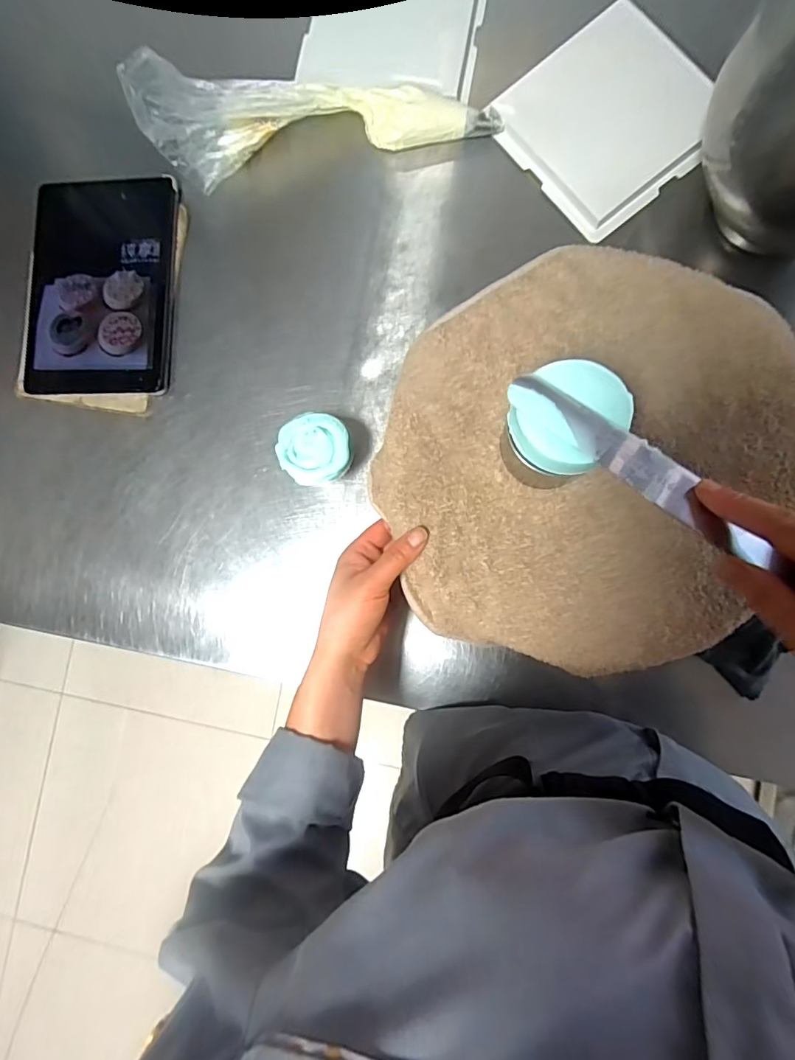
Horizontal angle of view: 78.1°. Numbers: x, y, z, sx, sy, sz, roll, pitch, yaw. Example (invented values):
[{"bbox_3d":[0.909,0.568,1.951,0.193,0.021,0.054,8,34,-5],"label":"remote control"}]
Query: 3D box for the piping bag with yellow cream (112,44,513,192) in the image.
[{"bbox_3d":[-0.079,-0.424,0.484,0.348,0.086,0.076,-7,85,5],"label":"piping bag with yellow cream"}]

